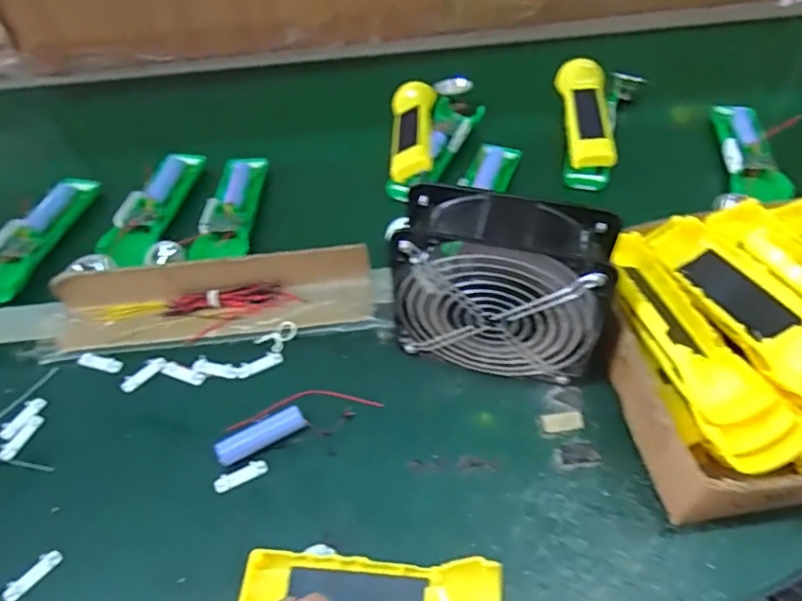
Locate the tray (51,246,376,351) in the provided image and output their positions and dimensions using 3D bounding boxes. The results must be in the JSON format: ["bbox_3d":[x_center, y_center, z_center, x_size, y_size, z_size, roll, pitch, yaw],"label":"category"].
[{"bbox_3d":[-0.167,-0.002,0.520,0.277,0.038,0.056,-5,53,0],"label":"tray"}]

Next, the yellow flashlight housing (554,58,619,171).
[{"bbox_3d":[0.206,-0.215,0.663,0.053,0.017,0.174,4,54,7],"label":"yellow flashlight housing"}]

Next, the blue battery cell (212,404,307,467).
[{"bbox_3d":[-0.106,0.103,0.451,0.067,0.018,0.018,-25,56,-14],"label":"blue battery cell"}]

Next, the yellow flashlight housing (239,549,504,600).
[{"bbox_3d":[-0.018,0.187,0.381,0.163,0.018,0.049,4,55,10],"label":"yellow flashlight housing"}]

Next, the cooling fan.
[{"bbox_3d":[0.075,-0.007,0.440,0.152,0.144,0.068,12,55,13],"label":"cooling fan"}]

